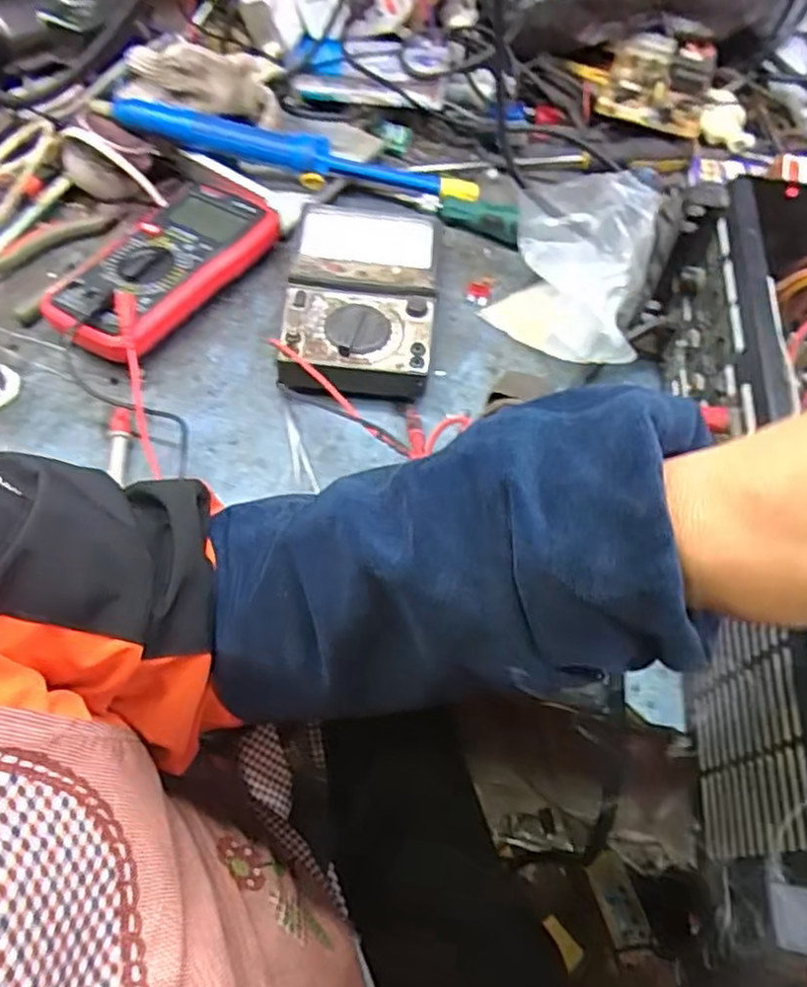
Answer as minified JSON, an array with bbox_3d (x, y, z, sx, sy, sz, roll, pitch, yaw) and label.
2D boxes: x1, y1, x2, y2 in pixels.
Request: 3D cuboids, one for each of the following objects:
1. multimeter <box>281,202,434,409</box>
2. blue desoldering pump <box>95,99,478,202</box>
[{"bbox_3d":[-0.031,-0.143,0.540,0.107,0.041,0.183,4,57,-2],"label":"multimeter"},{"bbox_3d":[-0.088,-0.289,0.612,0.312,0.032,0.028,7,56,-16],"label":"blue desoldering pump"}]

